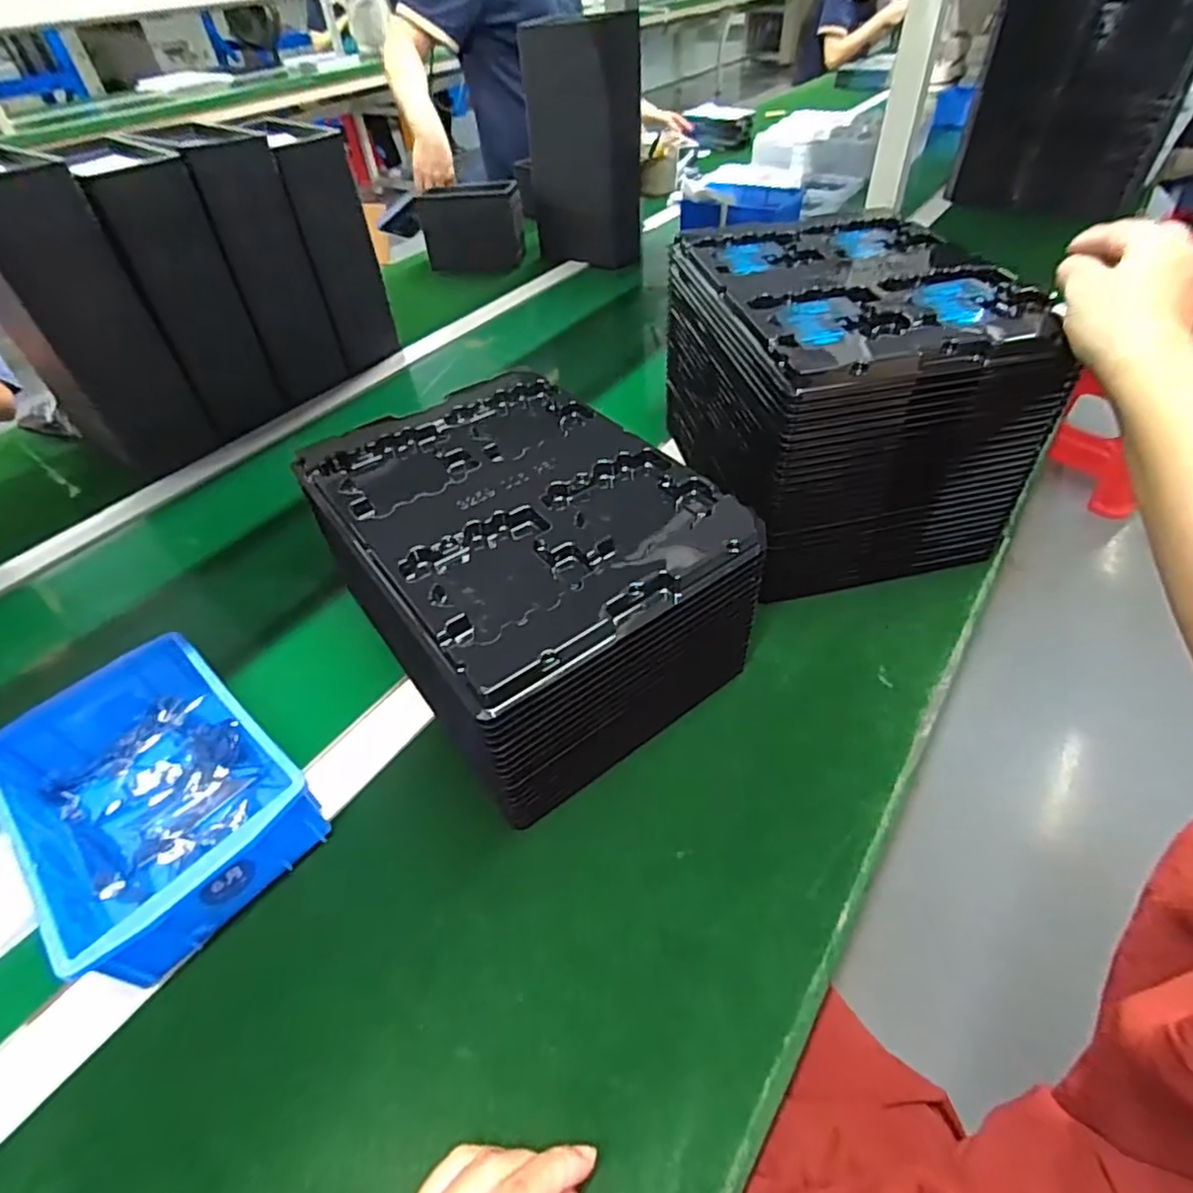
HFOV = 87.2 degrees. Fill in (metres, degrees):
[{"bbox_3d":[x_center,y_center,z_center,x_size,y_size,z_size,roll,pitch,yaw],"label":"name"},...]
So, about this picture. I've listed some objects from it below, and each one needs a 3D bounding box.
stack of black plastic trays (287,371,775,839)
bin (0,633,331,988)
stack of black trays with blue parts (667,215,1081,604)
[{"bbox_3d":[-0.050,-0.025,0.461,0.205,0.135,0.277,-32,52,-23],"label":"stack of black plastic trays"},{"bbox_3d":[-0.275,0.120,0.393,0.194,0.064,0.124,31,57,29],"label":"bin"},{"bbox_3d":[0.203,-0.171,0.541,0.210,0.195,0.281,-13,47,-6],"label":"stack of black trays with blue parts"}]

